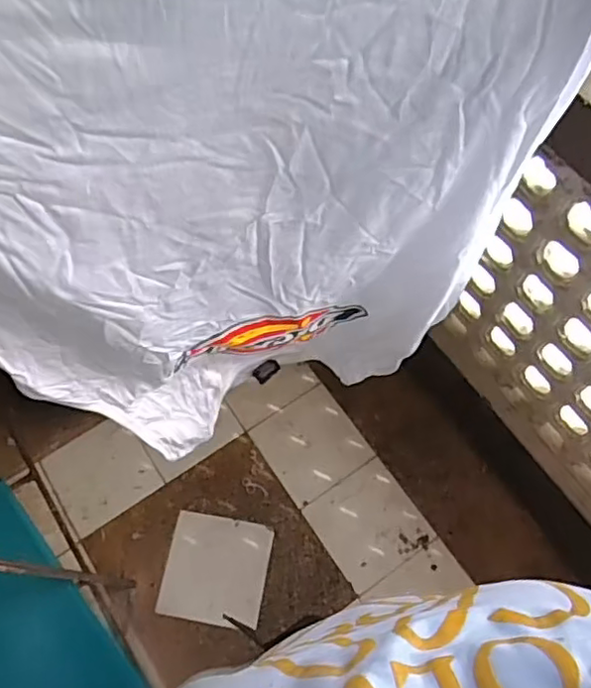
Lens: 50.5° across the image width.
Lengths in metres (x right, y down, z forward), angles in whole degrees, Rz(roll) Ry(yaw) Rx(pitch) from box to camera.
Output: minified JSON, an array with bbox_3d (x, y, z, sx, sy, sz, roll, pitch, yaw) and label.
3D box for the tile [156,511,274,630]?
[{"bbox_3d":[-0.156,0.446,1.242,0.195,0.012,0.196,9,66,5],"label":"tile"}]

